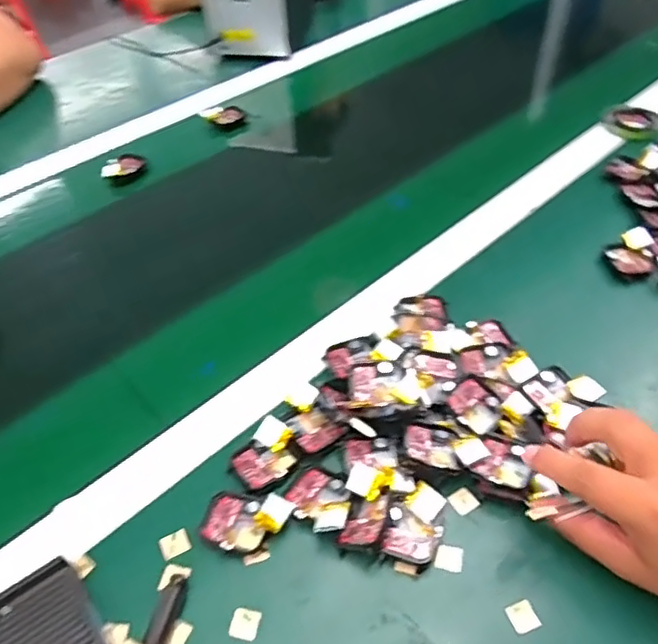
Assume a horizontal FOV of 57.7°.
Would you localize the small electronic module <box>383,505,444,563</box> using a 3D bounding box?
[{"bbox_3d":[0.054,0.140,0.388,0.035,0.012,0.032,13,48,15],"label":"small electronic module"}]

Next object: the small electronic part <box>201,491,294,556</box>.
[{"bbox_3d":[-0.055,0.133,0.395,0.057,0.016,0.039,5,46,8],"label":"small electronic part"}]

